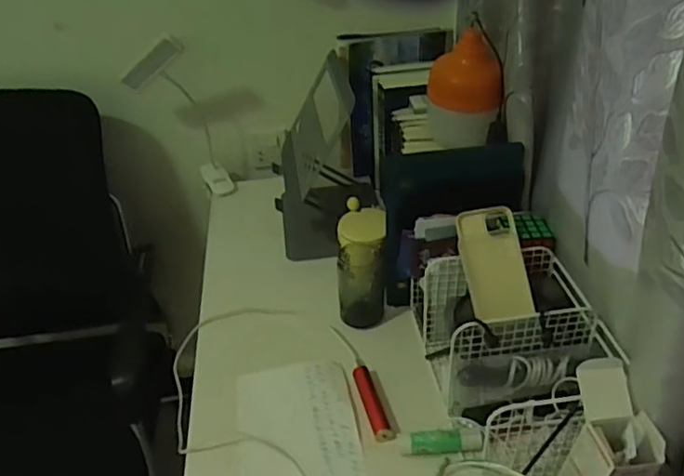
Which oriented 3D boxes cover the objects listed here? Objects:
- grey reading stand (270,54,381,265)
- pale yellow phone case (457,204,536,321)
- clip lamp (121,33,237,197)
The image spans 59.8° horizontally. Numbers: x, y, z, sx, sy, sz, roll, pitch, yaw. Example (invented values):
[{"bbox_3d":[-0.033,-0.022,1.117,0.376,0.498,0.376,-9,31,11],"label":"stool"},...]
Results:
[{"bbox_3d":[-0.038,-0.146,1.060,0.179,0.260,0.291,-4,36,1],"label":"grey reading stand"},{"bbox_3d":[0.192,0.031,0.754,0.077,0.008,0.150,-3,65,-4],"label":"pale yellow phone case"},{"bbox_3d":[-0.316,-0.230,1.161,0.162,0.314,0.104,-16,37,-15],"label":"clip lamp"}]

